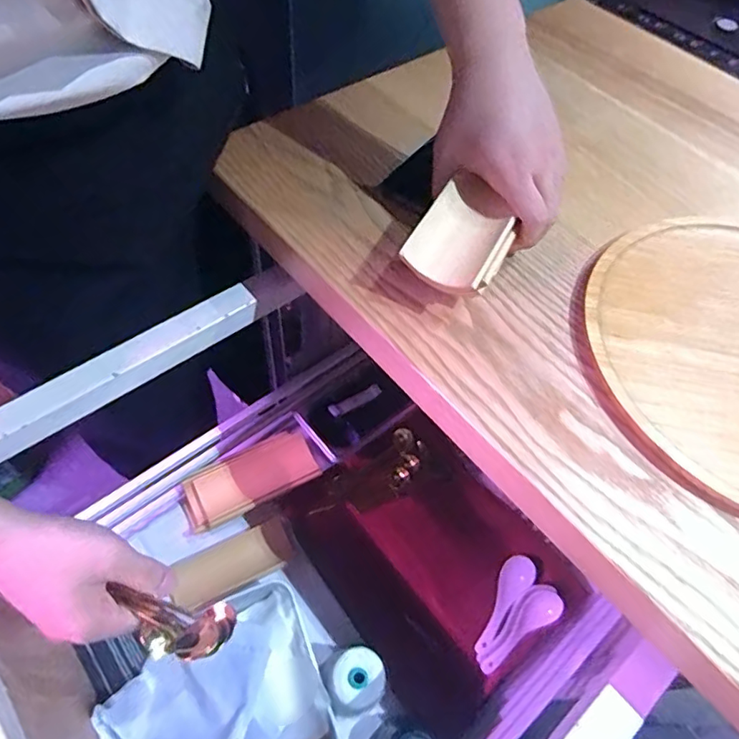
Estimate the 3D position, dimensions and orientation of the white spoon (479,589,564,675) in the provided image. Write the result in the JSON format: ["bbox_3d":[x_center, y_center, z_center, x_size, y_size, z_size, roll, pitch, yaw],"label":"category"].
[{"bbox_3d":[0.189,0.329,0.693,0.128,0.028,0.042,-27,63,-21],"label":"white spoon"}]

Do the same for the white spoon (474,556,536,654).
[{"bbox_3d":[0.171,0.303,0.708,0.039,0.029,0.129,35,60,16],"label":"white spoon"}]

